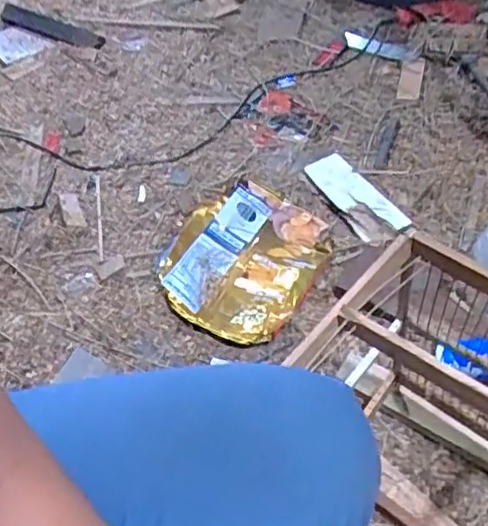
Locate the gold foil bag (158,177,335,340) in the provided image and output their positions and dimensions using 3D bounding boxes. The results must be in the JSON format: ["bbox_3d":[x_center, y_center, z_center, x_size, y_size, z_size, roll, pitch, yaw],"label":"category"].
[{"bbox_3d":[0.000,-0.014,0.996,0.232,0.043,0.285,23,53,17],"label":"gold foil bag"}]

